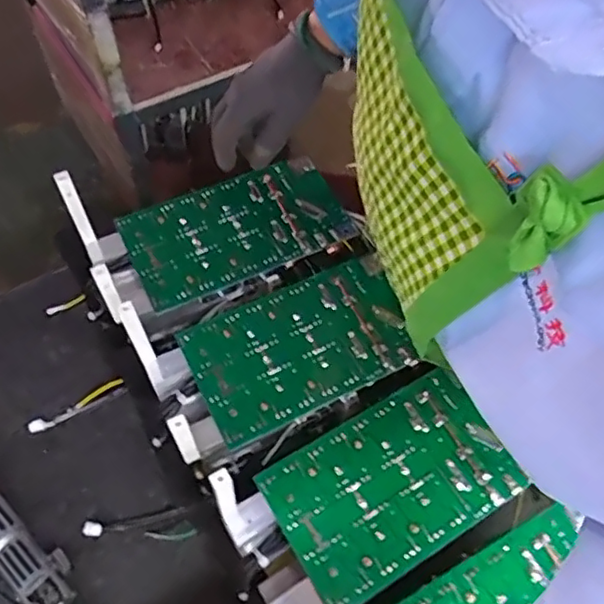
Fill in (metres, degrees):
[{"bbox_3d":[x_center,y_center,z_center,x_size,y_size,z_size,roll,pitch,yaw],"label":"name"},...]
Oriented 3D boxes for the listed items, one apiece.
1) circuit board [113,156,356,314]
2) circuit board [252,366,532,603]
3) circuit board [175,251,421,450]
[{"bbox_3d":[-0.067,-0.078,0.616,0.219,0.013,0.118,-23,64,-17],"label":"circuit board"},{"bbox_3d":[0.076,0.149,0.496,0.193,0.013,0.124,-27,65,-19],"label":"circuit board"},{"bbox_3d":[0.003,0.038,0.557,0.206,0.010,0.123,-22,64,-16],"label":"circuit board"}]

